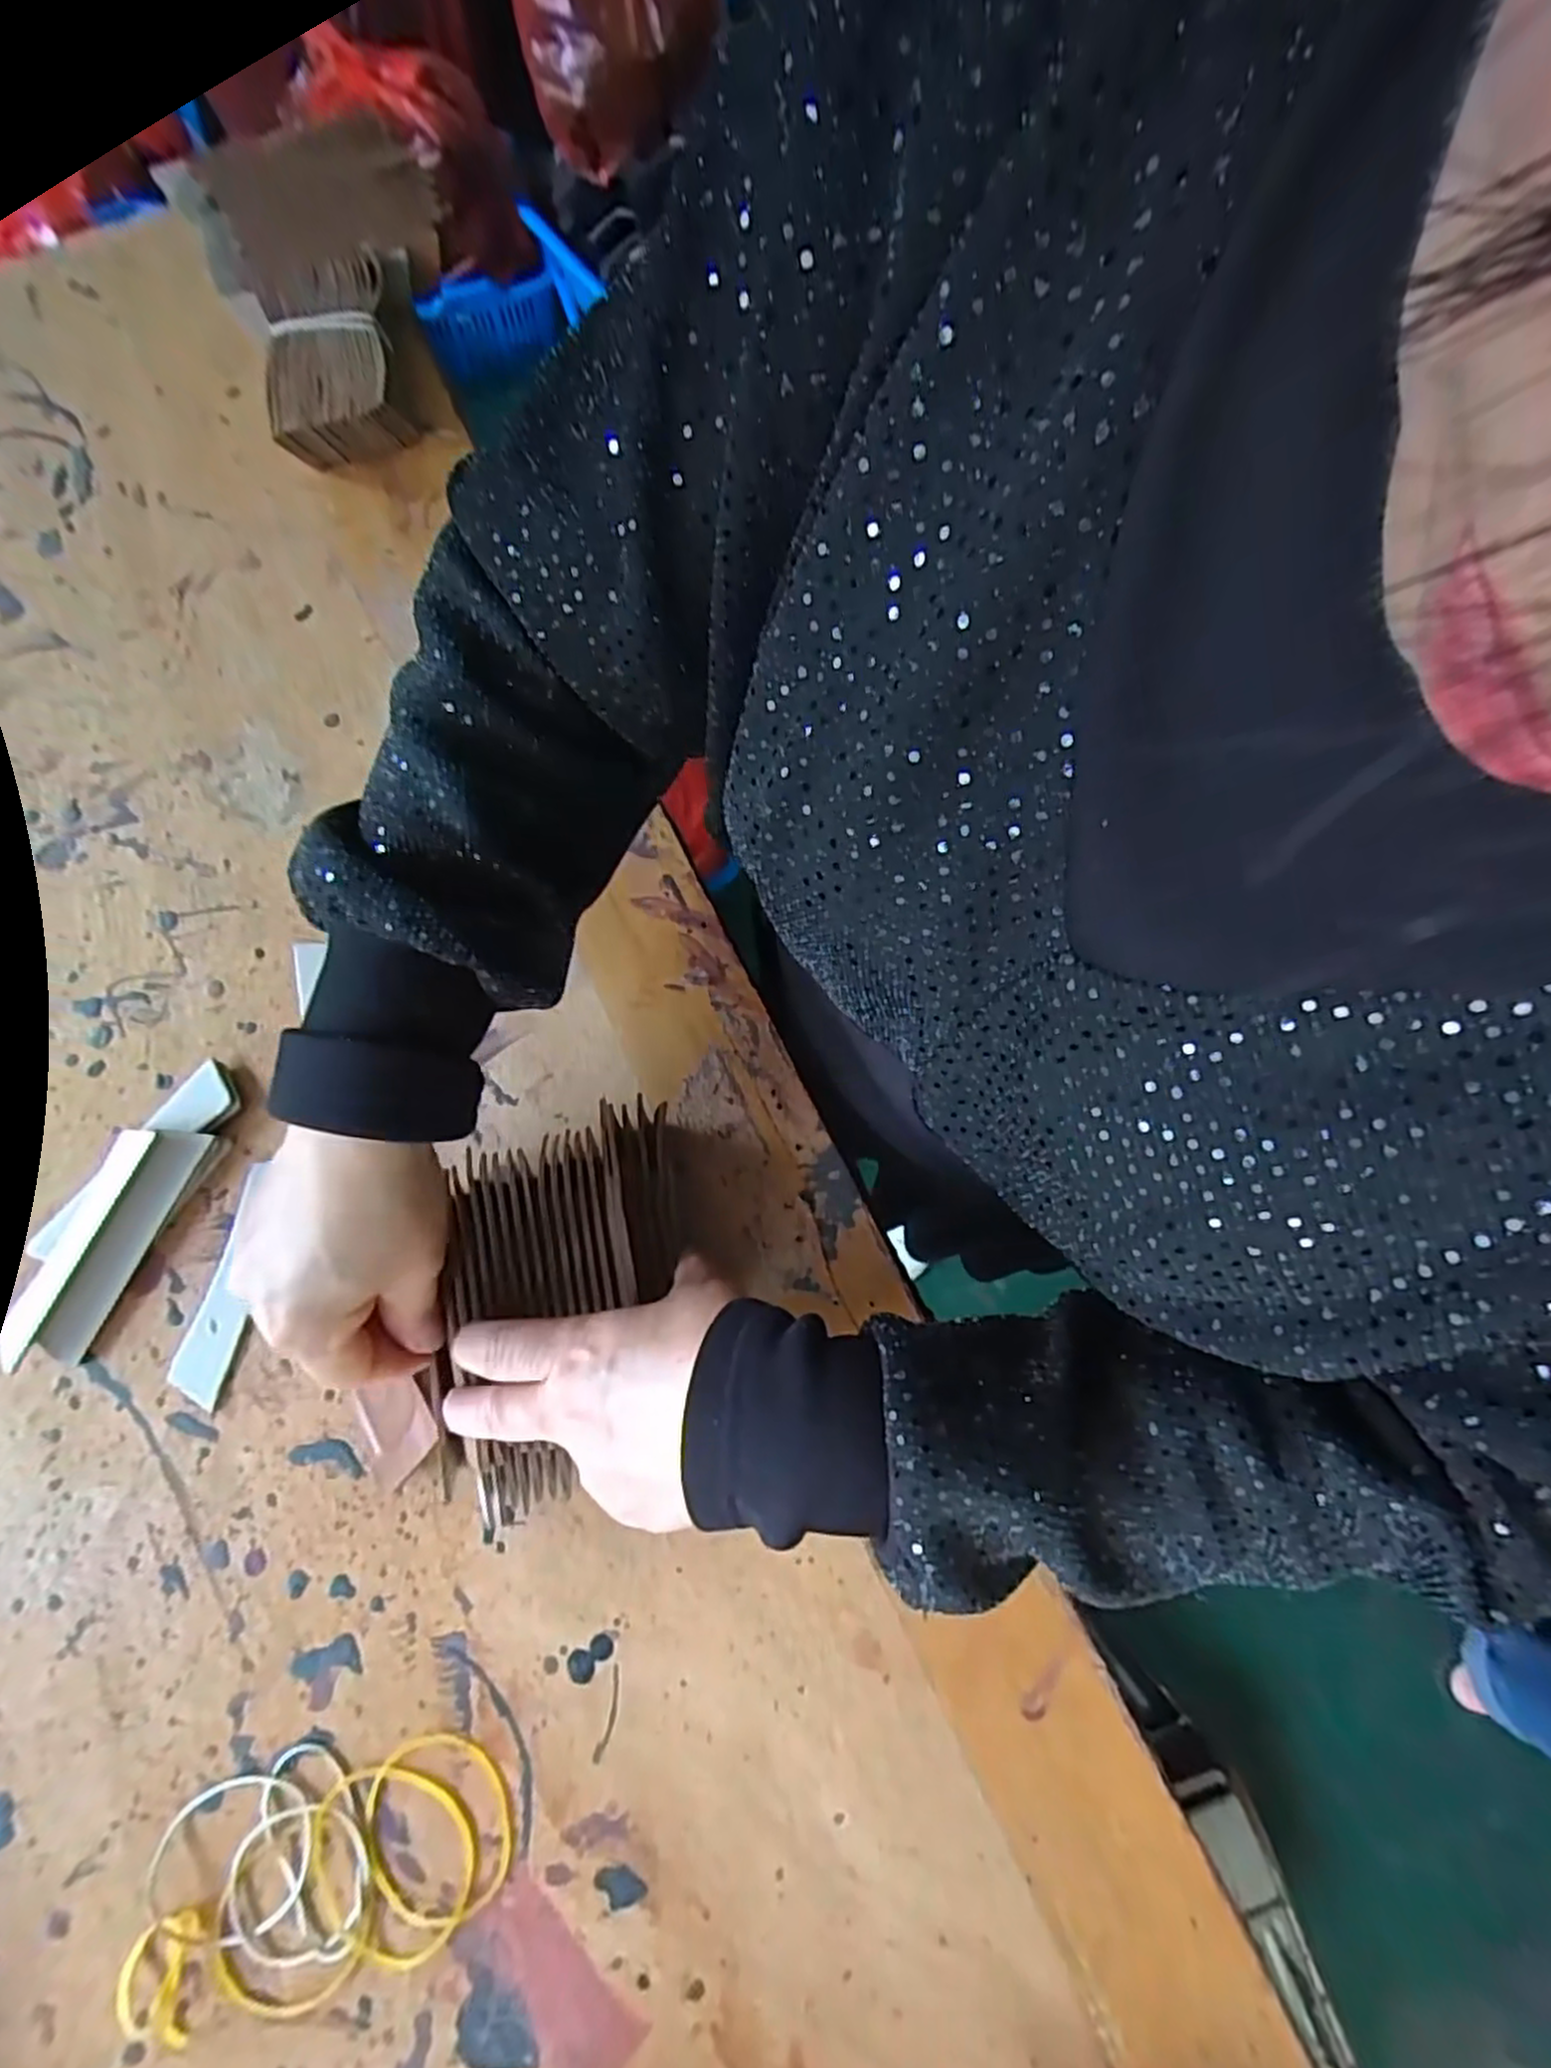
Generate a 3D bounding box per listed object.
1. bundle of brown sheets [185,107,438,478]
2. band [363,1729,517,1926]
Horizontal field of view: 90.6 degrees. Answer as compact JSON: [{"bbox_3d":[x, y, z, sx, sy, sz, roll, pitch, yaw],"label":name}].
[{"bbox_3d":[-0.264,-0.461,0.475,0.139,0.049,0.217,-24,77,-6],"label":"bundle of brown sheets"},{"bbox_3d":[-0.135,0.319,0.308,0.060,0.004,0.062,5,76,1],"label":"band"}]

